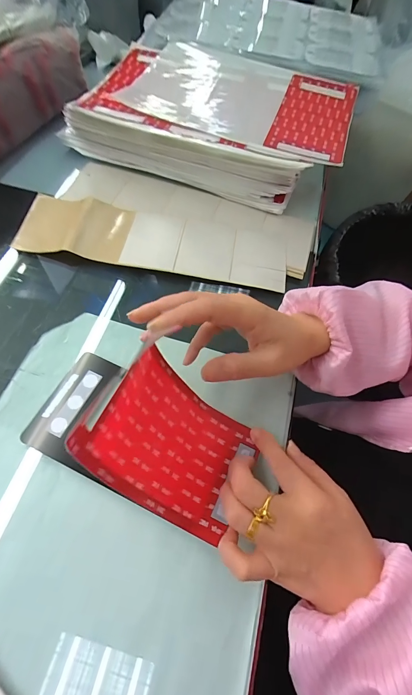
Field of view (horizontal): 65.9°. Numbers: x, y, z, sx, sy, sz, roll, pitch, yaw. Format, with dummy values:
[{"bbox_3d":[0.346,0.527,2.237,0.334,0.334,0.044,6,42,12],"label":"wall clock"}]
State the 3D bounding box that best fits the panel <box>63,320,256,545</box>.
[{"bbox_3d":[-0.021,0.073,0.245,0.153,0.036,0.100,44,57,-28],"label":"panel"}]

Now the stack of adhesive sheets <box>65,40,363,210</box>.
[{"bbox_3d":[0.017,-0.347,0.477,0.372,0.068,0.263,17,62,3],"label":"stack of adhesive sheets"}]

